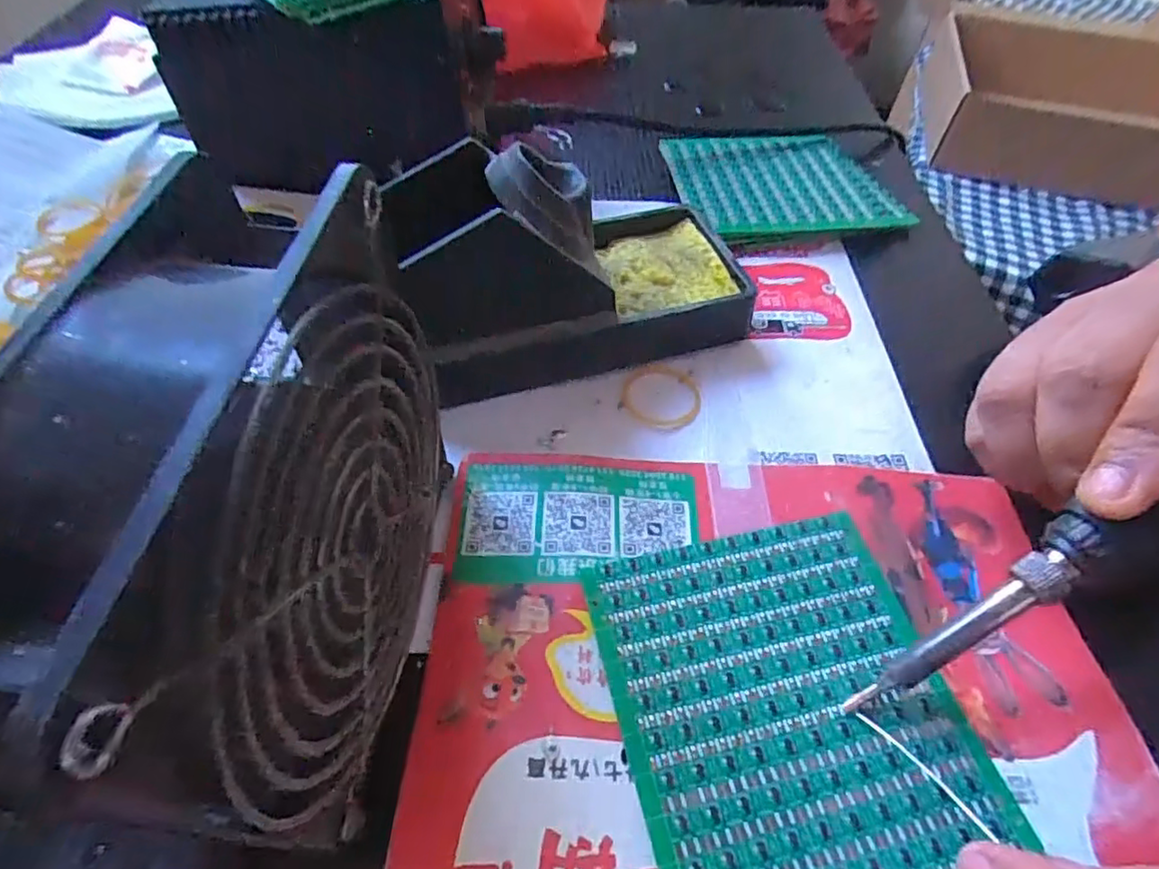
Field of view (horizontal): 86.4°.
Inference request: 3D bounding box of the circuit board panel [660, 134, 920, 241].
[{"bbox_3d":[0.108,-0.136,0.332,0.113,0.005,0.090,-4,52,-6],"label":"circuit board panel"}]

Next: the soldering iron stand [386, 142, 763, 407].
[{"bbox_3d":[0.000,-0.072,0.245,0.137,0.074,0.071,-10,53,-11],"label":"soldering iron stand"}]

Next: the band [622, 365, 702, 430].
[{"bbox_3d":[0.033,-0.016,0.250,0.032,0.004,0.032,2,52,-2],"label":"band"}]

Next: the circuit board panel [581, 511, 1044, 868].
[{"bbox_3d":[0.058,0.073,0.175,0.092,0.004,0.098,-9,53,-10],"label":"circuit board panel"}]

